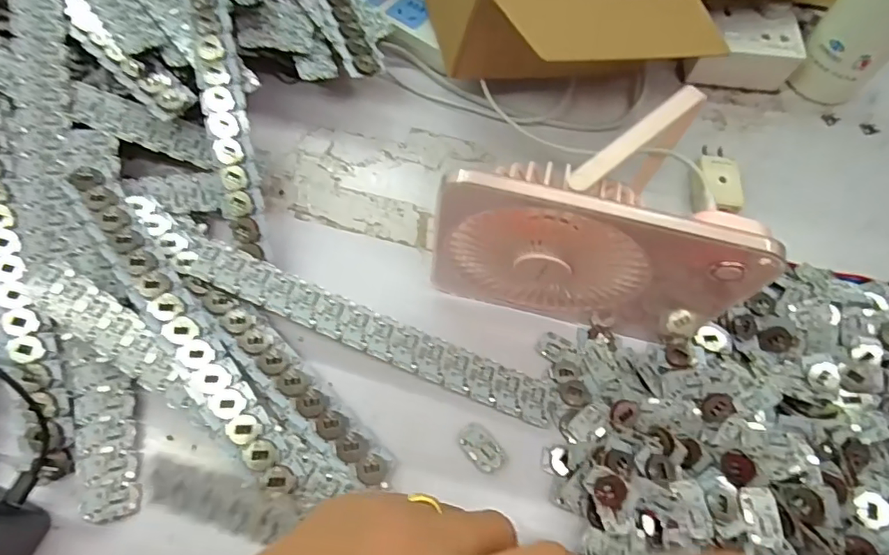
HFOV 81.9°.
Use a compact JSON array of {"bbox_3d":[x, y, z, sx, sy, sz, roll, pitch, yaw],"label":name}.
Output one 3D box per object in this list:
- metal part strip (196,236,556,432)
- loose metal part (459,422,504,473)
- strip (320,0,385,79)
[{"bbox_3d":[-0.049,0.036,0.340,0.255,0.005,0.027,23,58,1],"label":"metal part strip"},{"bbox_3d":[0.023,0.107,0.322,0.018,0.004,0.032,-35,73,-16],"label":"loose metal part"},{"bbox_3d":[-0.103,-0.260,0.432,0.027,0.009,0.240,-19,69,-11],"label":"strip"}]

